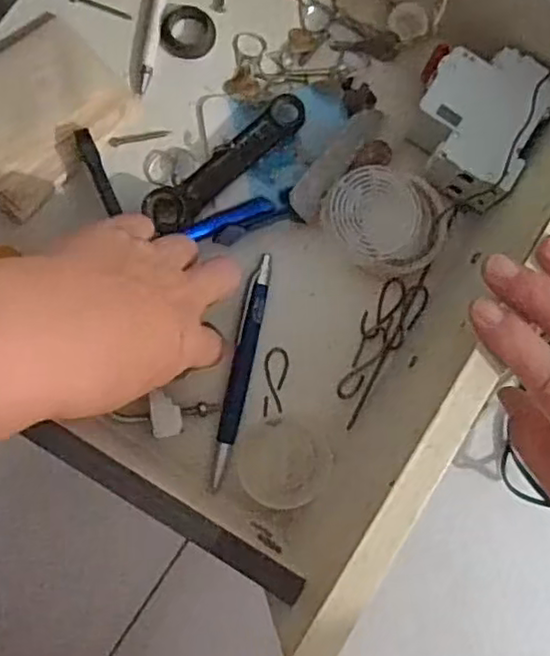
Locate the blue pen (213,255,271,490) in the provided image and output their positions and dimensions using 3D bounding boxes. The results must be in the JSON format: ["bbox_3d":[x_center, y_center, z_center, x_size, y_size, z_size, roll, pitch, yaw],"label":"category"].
[{"bbox_3d":[-0.019,0.023,0.369,0.012,0.010,0.127,11,87,-5],"label":"blue pen"}]

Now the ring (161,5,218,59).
[{"bbox_3d":[-0.050,-0.172,0.381,0.031,0.004,0.031,0,88,-5],"label":"ring"}]

